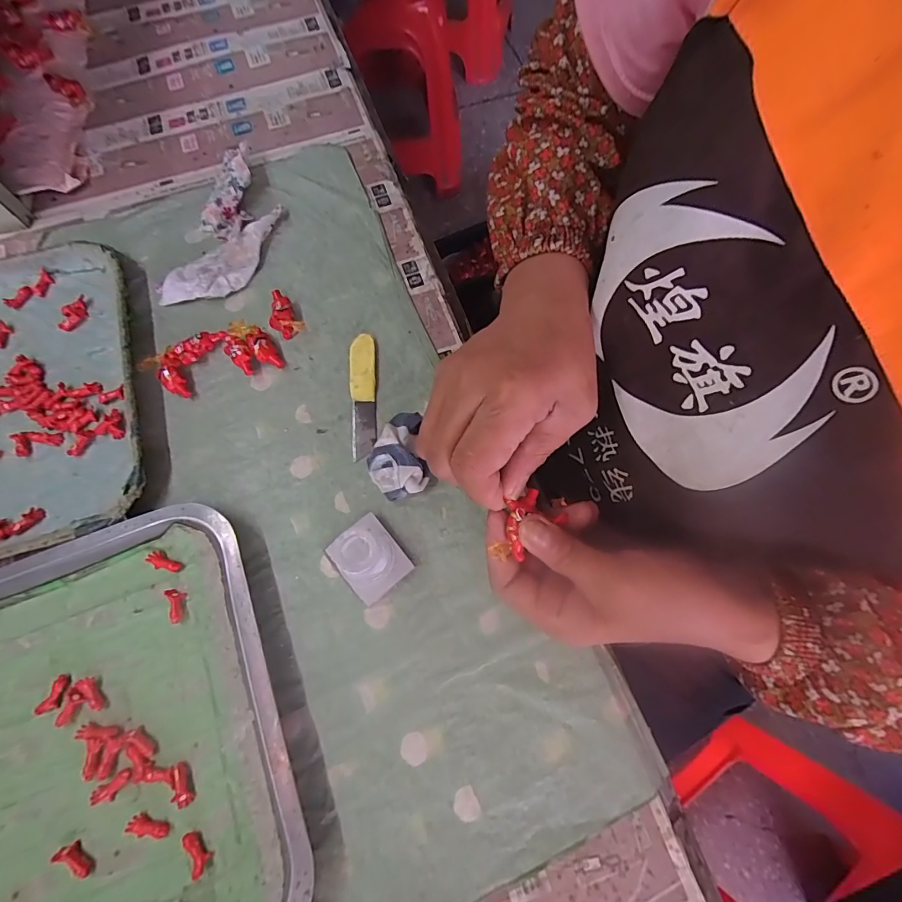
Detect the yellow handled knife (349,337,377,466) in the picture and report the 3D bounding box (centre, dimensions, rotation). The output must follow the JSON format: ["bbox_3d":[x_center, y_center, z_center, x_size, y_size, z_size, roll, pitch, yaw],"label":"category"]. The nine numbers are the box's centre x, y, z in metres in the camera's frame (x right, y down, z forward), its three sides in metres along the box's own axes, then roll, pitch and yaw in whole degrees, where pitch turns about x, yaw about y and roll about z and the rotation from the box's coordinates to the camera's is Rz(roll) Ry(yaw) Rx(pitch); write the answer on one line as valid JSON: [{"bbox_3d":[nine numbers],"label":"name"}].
[{"bbox_3d":[-0.070,-0.045,0.351,0.020,0.006,0.104,-3,71,-2],"label":"yellow handled knife"}]

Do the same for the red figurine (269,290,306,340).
[{"bbox_3d":[-0.142,-0.114,0.370,0.023,0.013,0.043,-32,74,-11],"label":"red figurine"}]

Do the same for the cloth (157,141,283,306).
[{"bbox_3d":[-0.198,-0.203,0.395,0.069,0.023,0.164,15,71,5],"label":"cloth"}]

